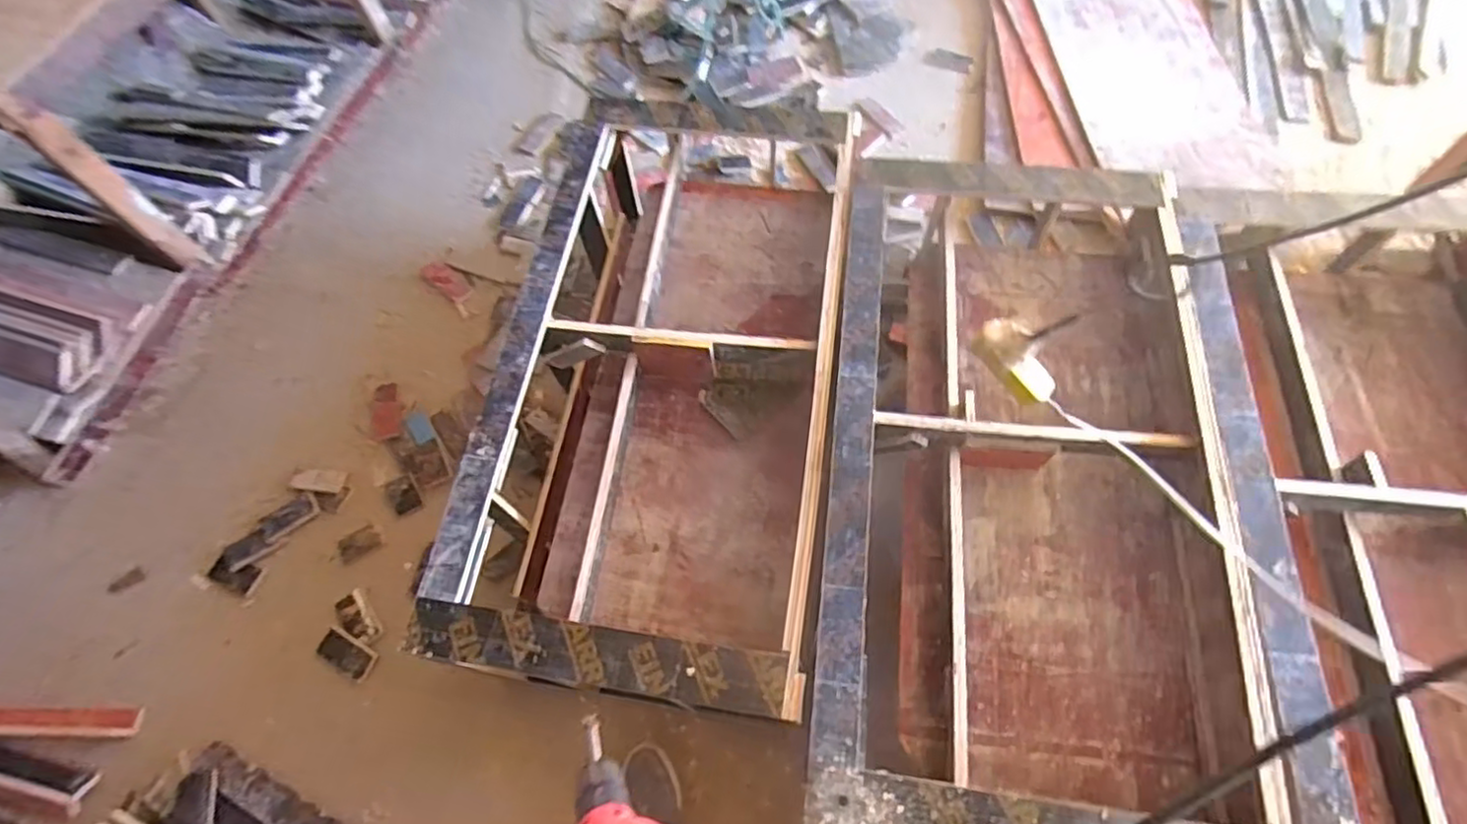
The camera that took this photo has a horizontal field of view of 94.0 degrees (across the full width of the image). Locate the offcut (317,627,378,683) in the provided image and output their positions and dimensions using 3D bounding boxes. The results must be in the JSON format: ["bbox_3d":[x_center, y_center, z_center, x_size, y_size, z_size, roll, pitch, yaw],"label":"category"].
[{"bbox_3d":[-0.826,0.517,1.461,0.137,0.016,0.062,24,69,13],"label":"offcut"}]

